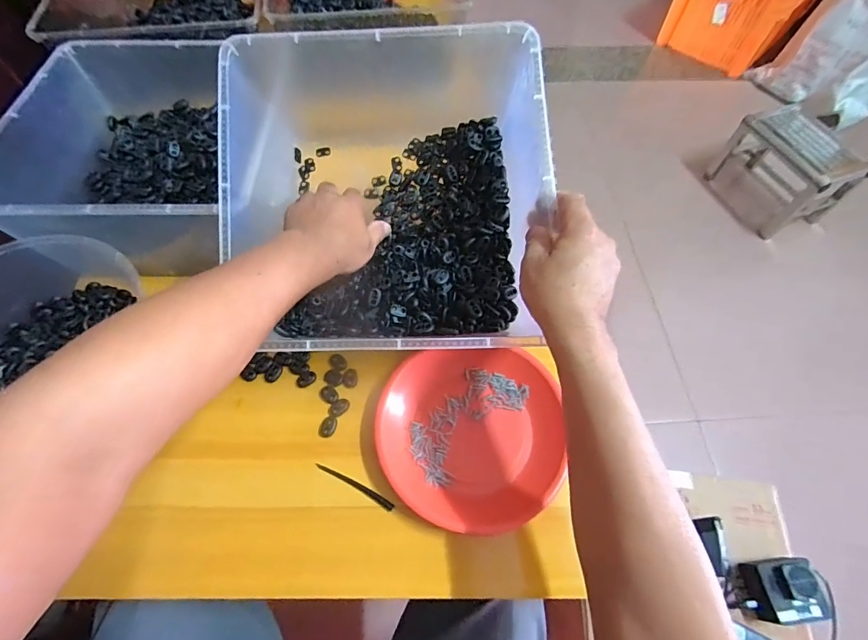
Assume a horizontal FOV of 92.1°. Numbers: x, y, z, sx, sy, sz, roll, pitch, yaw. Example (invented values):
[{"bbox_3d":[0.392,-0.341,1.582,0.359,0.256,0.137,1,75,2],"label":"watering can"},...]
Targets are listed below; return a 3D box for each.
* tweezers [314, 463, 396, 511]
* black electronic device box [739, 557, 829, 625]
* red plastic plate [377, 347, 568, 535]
[{"bbox_3d":[-0.078,0.163,0.414,0.088,0.009,0.008,26,63,13],"label":"tweezers"},{"bbox_3d":[0.485,0.374,0.578,0.090,0.055,0.073,-5,61,-4],"label":"black electronic device box"},{"bbox_3d":[0.041,0.114,0.431,0.185,0.022,0.180,0,61,-1],"label":"red plastic plate"}]

